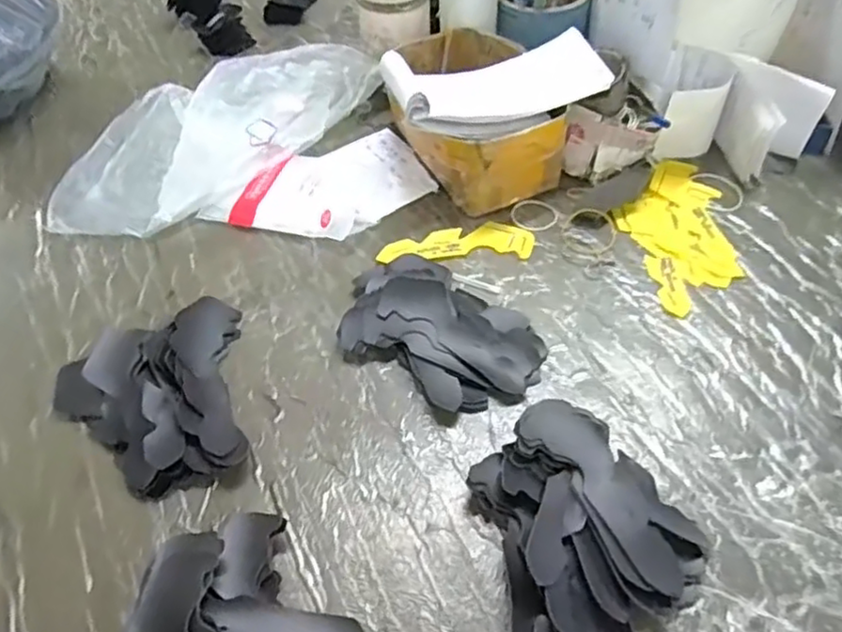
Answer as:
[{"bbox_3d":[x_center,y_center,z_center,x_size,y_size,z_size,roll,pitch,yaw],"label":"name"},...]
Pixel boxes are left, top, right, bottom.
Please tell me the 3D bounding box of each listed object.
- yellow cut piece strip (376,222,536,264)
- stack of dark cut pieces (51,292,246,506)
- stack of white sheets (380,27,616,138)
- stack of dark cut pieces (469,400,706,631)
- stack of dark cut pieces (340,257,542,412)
[{"bbox_3d":[0.034,-0.072,0.655,0.147,0.006,0.046,-3,51,0],"label":"yellow cut piece strip"},{"bbox_3d":[-0.207,0.063,0.534,0.149,0.035,0.158,-23,53,-15],"label":"stack of dark cut pieces"},{"bbox_3d":[0.073,-0.223,0.648,0.210,0.037,0.103,-11,52,-6],"label":"stack of white sheets"},{"bbox_3d":[0.102,0.143,0.454,0.143,0.026,0.164,-27,54,-18],"label":"stack of dark cut pieces"},{"bbox_3d":[0.012,0.009,0.570,0.175,0.032,0.116,32,59,26],"label":"stack of dark cut pieces"}]

